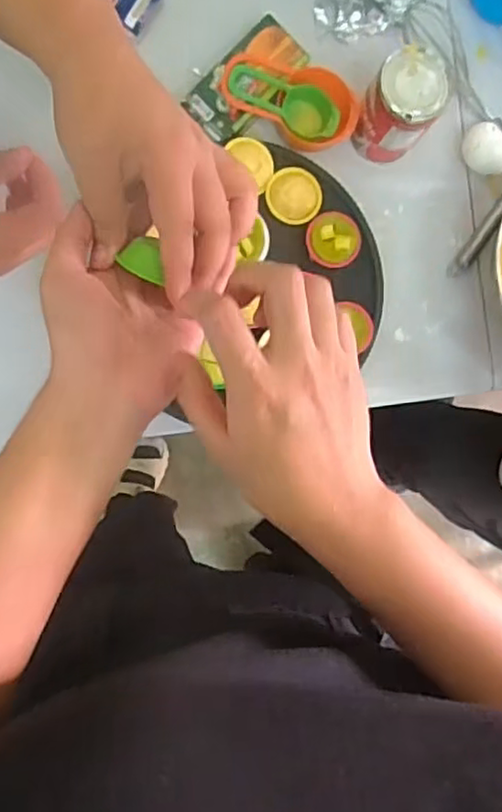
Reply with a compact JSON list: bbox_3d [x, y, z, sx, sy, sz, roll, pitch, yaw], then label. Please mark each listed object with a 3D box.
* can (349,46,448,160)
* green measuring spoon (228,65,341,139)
[{"bbox_3d":[0.145,-0.292,0.637,0.067,0.092,0.075,30,86,-6],"label":"can"},{"bbox_3d":[0.033,-0.308,0.661,0.117,0.027,0.045,21,87,-6],"label":"green measuring spoon"}]

